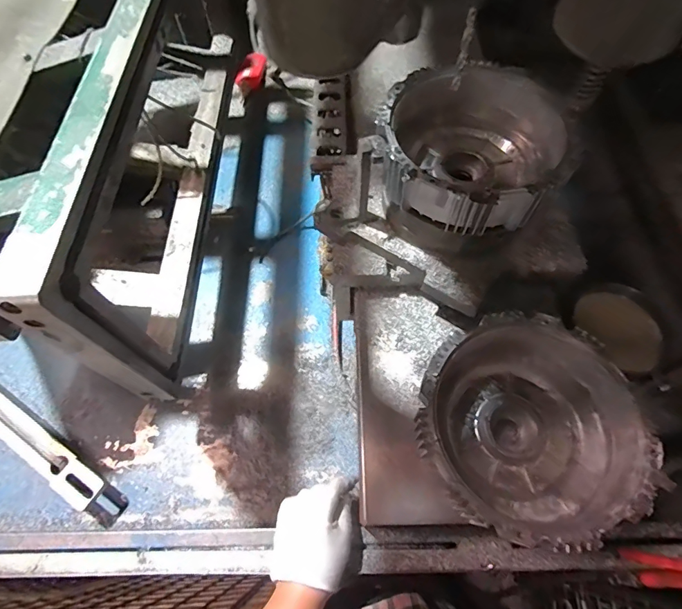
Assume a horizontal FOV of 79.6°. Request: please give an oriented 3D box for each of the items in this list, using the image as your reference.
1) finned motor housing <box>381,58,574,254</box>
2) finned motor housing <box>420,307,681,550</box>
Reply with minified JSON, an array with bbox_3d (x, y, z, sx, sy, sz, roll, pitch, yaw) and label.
[{"bbox_3d":[0.131,-0.151,0.449,0.180,0.107,0.174,24,66,13],"label":"finned motor housing"},{"bbox_3d":[0.170,0.119,0.399,0.185,0.093,0.191,-1,63,1],"label":"finned motor housing"}]

